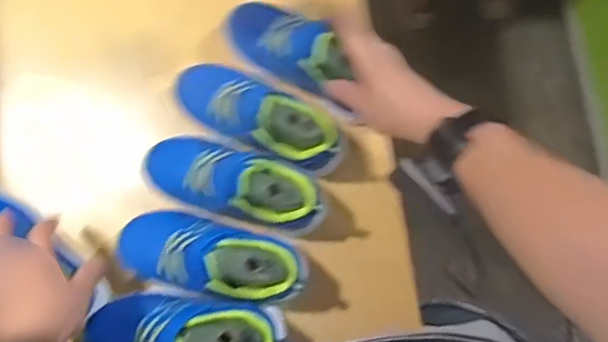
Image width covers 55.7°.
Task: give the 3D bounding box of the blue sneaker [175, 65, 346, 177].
[{"bbox_3d":[-0.049,-0.055,0.597,0.186,0.099,0.070,22,81,4],"label":"blue sneaker"}]

